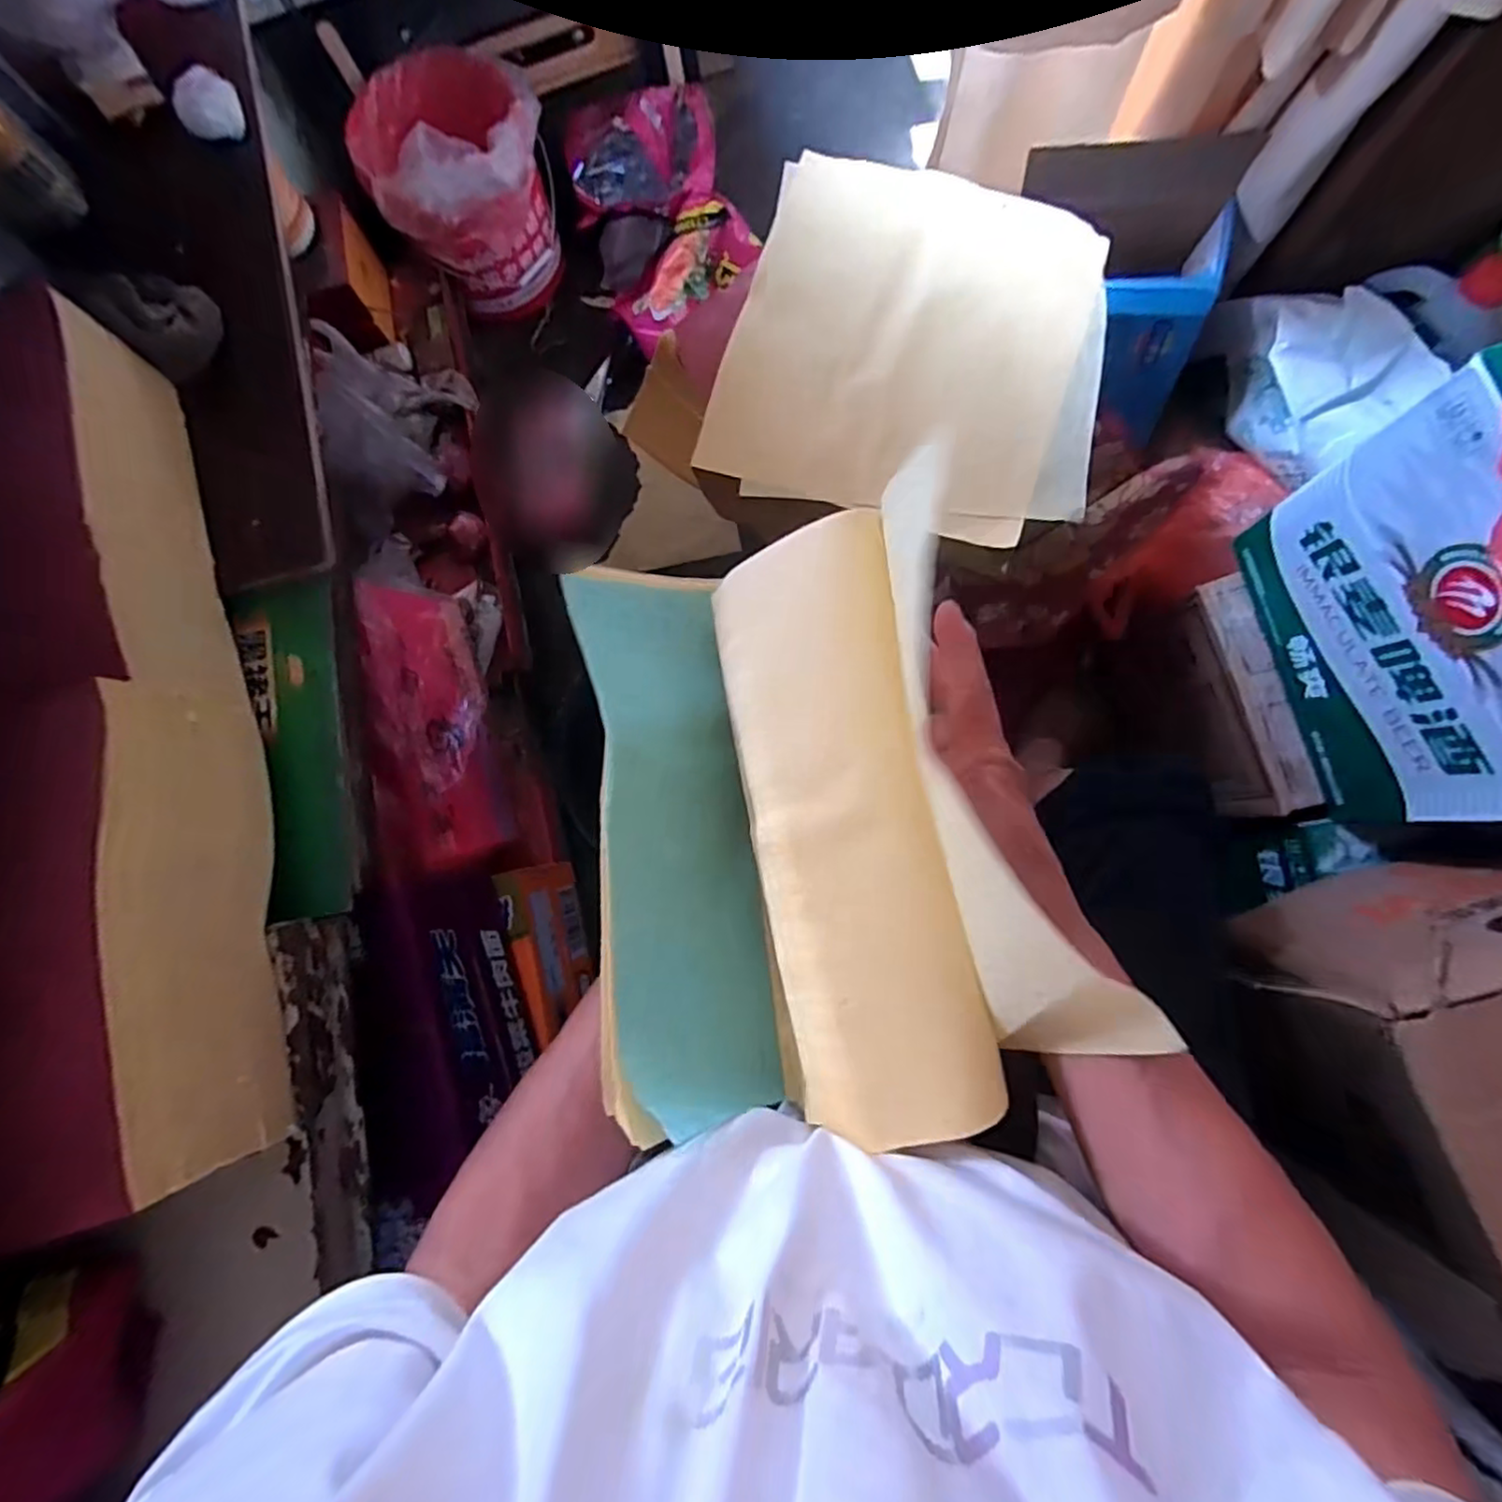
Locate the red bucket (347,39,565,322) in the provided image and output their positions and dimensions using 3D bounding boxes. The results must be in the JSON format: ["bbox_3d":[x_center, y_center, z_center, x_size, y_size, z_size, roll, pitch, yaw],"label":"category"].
[{"bbox_3d":[-0.407,-0.824,0.970,0.252,0.257,0.288,-26,80,1],"label":"red bucket"}]

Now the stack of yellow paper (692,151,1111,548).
[{"bbox_3d":[0.143,-0.351,0.558,0.318,0.032,0.318,15,83,7],"label":"stack of yellow paper"}]

